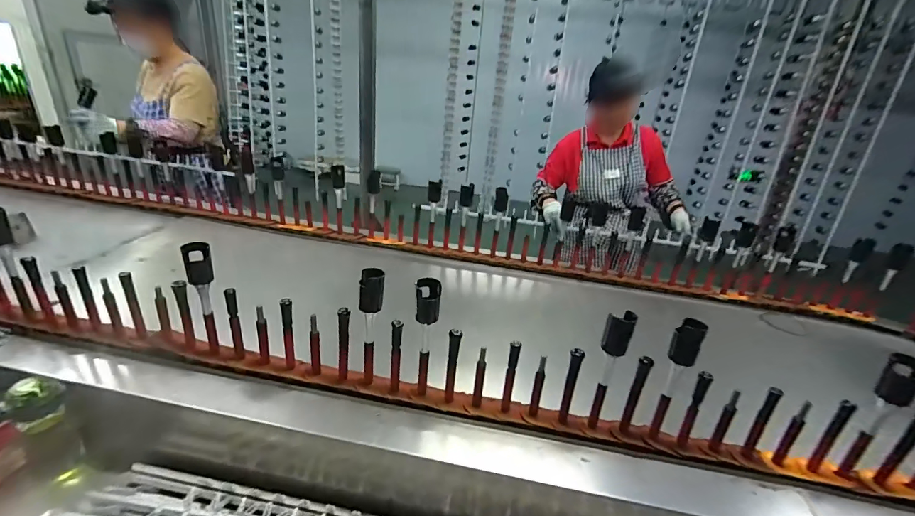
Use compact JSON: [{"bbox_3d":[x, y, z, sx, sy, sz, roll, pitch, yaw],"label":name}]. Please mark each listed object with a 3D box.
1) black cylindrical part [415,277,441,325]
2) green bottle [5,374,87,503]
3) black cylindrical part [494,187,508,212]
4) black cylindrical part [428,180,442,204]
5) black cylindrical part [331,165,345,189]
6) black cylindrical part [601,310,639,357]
[{"bbox_3d":[-0.049,0.071,0.674,0.040,0.072,0.027,3,24,-2],"label":"black cylindrical part"},{"bbox_3d":[-0.738,0.328,0.742,0.066,0.226,0.077,16,27,25],"label":"green bottle"},{"bbox_3d":[0.139,-0.184,1.291,0.038,0.074,0.043,5,24,2],"label":"black cylindrical part"},{"bbox_3d":[-0.071,-0.210,1.282,0.042,0.065,0.049,3,24,-2],"label":"black cylindrical part"},{"bbox_3d":[-0.390,-0.266,1.337,0.041,0.077,0.032,-3,25,-16],"label":"black cylindrical part"},{"bbox_3d":[0.261,0.120,0.661,0.041,0.072,0.029,14,26,20],"label":"black cylindrical part"}]

